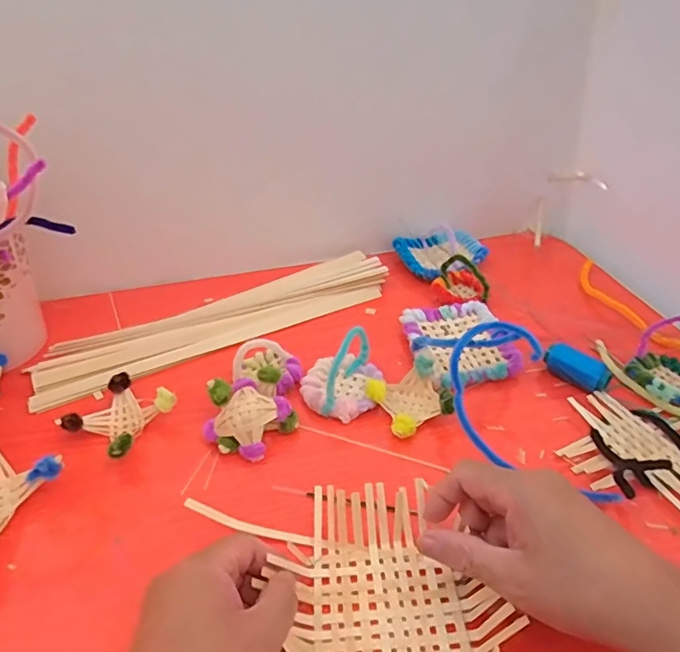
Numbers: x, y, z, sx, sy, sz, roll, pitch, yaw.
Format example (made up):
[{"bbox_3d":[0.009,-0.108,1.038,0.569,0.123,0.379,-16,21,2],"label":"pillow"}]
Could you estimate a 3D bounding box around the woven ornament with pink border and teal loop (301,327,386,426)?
[{"bbox_3d":[0.002,0.037,0.455,0.070,0.055,0.071,0,38,0],"label":"woven ornament with pink border and teal loop"}]

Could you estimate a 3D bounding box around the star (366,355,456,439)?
[{"bbox_3d":[0.058,0.059,0.441,0.056,0.033,0.053,-16,41,-19],"label":"star"}]

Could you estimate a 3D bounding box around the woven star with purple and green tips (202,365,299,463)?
[{"bbox_3d":[-0.072,0.069,0.430,0.068,0.032,0.067,-10,39,-11],"label":"woven star with purple and green tips"}]

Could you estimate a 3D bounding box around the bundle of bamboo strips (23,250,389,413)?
[{"bbox_3d":[-0.116,-0.014,0.548,0.356,0.011,0.109,-20,42,-23],"label":"bundle of bamboo strips"}]

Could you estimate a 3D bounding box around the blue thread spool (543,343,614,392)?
[{"bbox_3d":[0.206,0.036,0.473,0.056,0.020,0.026,28,46,32],"label":"blue thread spool"}]

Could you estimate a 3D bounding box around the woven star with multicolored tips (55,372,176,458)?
[{"bbox_3d":[-0.173,0.072,0.433,0.067,0.024,0.065,20,42,25],"label":"woven star with multicolored tips"}]

